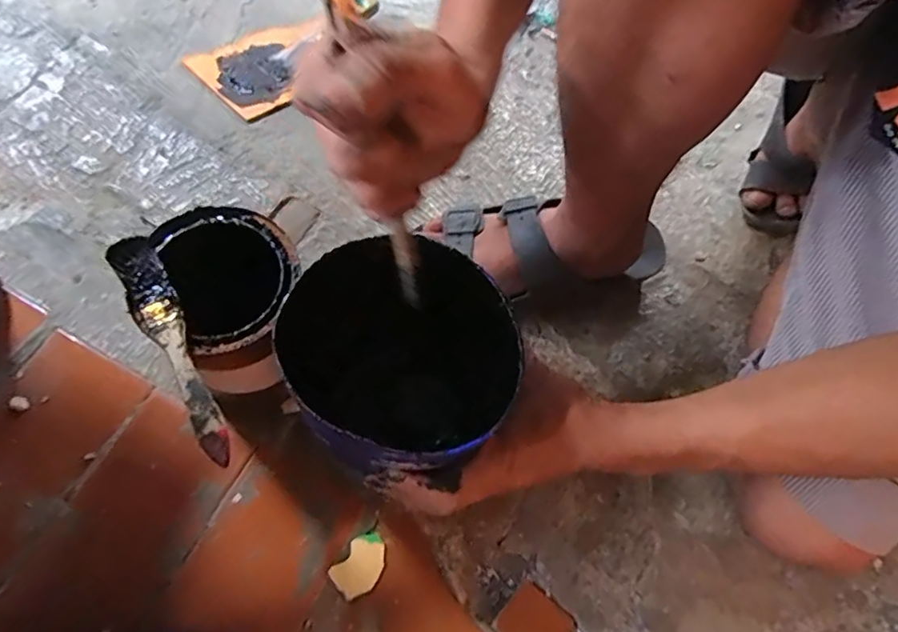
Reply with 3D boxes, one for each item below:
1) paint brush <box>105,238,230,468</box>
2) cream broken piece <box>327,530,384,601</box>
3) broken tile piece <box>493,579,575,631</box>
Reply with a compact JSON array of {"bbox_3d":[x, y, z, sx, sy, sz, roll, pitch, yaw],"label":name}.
[{"bbox_3d":[-0.170,0.019,0.343,0.028,0.021,0.153,-25,72,-16],"label":"paint brush"},{"bbox_3d":[-0.068,0.192,0.437,0.032,0.004,0.047,36,68,14],"label":"cream broken piece"},{"bbox_3d":[0.069,0.240,0.437,0.055,0.013,0.044,37,68,14],"label":"broken tile piece"}]

